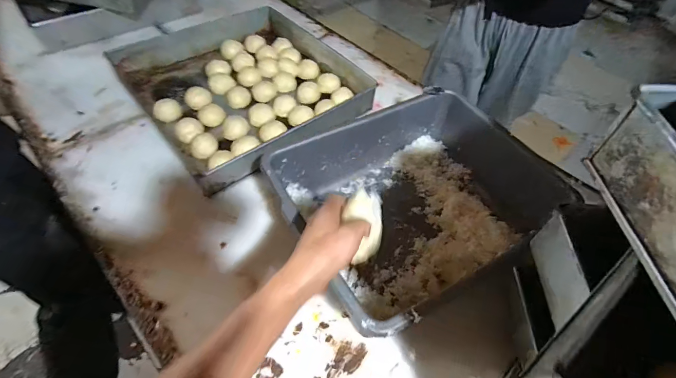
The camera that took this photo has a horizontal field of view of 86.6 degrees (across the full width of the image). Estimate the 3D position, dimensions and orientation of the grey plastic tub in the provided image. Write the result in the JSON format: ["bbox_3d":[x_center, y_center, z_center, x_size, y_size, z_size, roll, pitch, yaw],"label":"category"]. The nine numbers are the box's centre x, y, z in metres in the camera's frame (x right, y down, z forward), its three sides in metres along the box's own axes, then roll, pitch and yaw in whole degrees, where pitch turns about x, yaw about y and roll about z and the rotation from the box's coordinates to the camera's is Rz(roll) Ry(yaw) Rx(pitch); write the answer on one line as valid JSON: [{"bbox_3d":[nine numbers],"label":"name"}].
[{"bbox_3d":[0.112,0.008,0.584,0.366,0.126,0.274,-28,59,-23],"label":"grey plastic tub"}]

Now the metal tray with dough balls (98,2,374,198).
[{"bbox_3d":[-0.207,-0.239,0.784,0.404,0.062,0.467,-32,61,-25],"label":"metal tray with dough balls"}]

